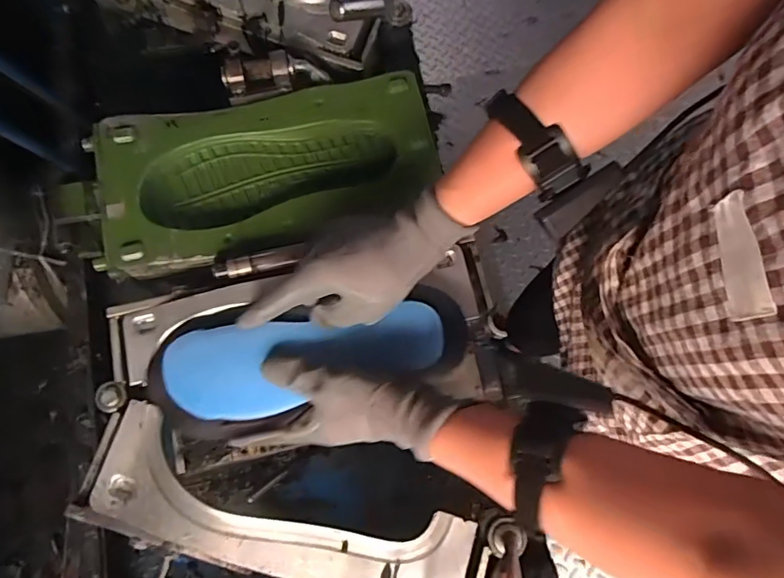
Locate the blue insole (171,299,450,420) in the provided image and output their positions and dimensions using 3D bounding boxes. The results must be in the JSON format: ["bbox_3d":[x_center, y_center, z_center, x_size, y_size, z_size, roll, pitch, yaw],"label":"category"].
[{"bbox_3d":[-0.077,0.063,0.457,0.248,0.021,0.081,-9,74,-6],"label":"blue insole"}]

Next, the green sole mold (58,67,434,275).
[{"bbox_3d":[-0.145,-0.125,0.549,0.380,0.056,0.176,-16,77,-6],"label":"green sole mold"}]

